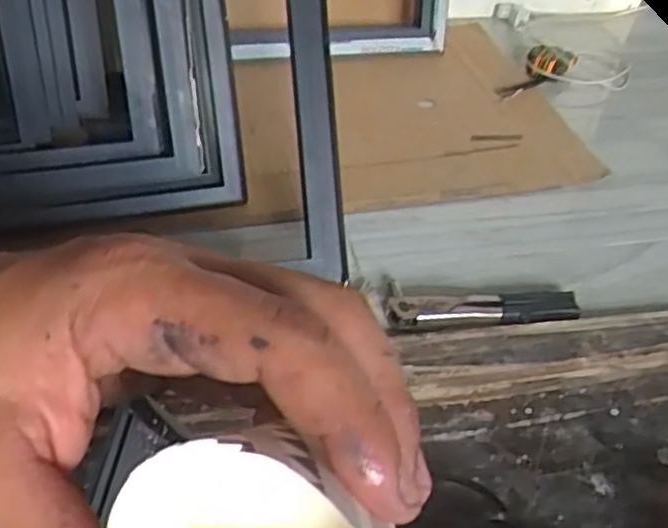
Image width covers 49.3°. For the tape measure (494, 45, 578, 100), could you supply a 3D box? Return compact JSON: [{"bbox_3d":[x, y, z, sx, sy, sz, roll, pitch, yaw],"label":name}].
[{"bbox_3d":[0.385,-0.367,1.397,0.082,0.053,0.195,33,49,28],"label":"tape measure"}]

